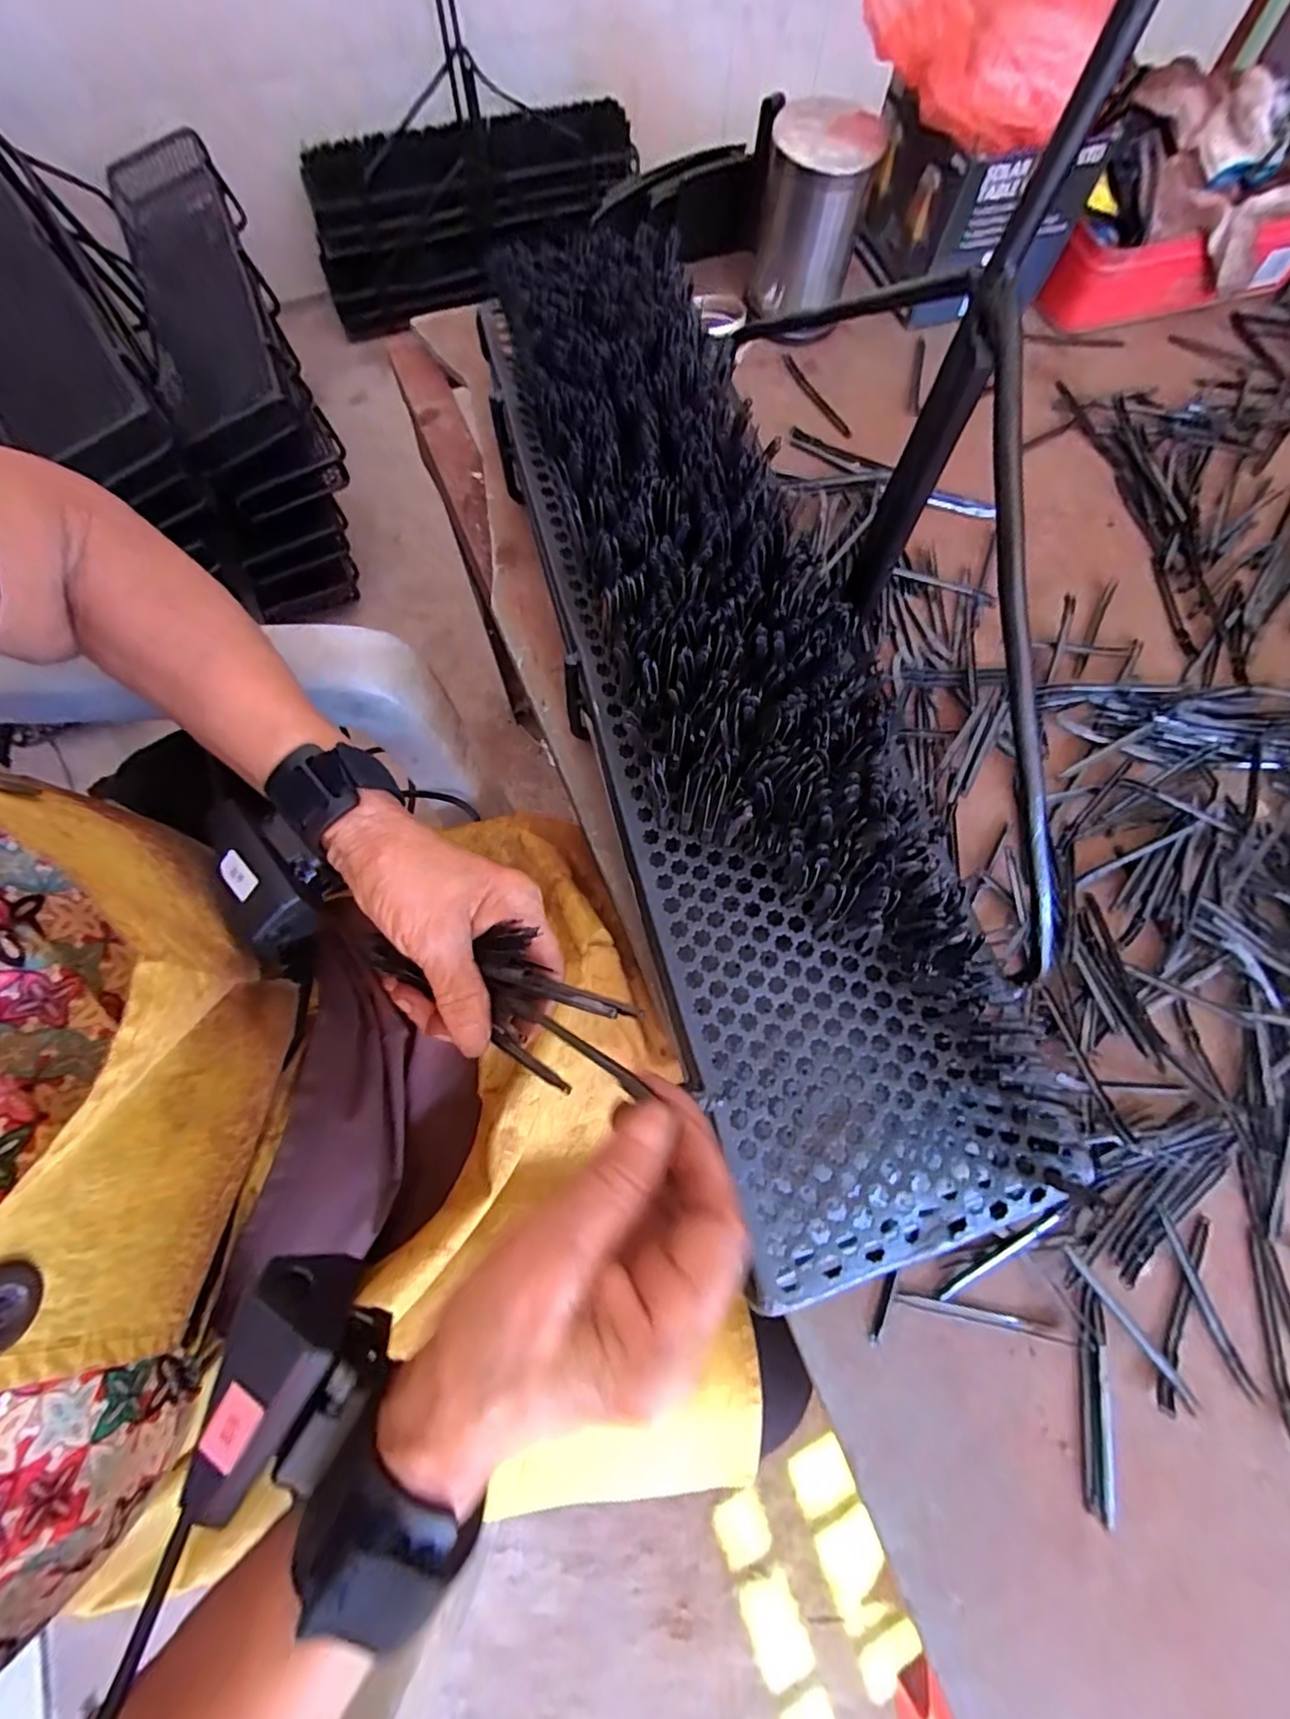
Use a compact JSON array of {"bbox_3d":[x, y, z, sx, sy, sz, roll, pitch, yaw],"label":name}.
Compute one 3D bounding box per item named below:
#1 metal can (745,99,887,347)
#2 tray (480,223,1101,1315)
[{"bbox_3d":[0.127,-0.497,0.488,0.079,0.117,0.087,11,73,3],"label":"metal can"},{"bbox_3d":[0.031,-0.109,0.315,0.152,0.054,0.571,-16,73,-5],"label":"tray"}]

